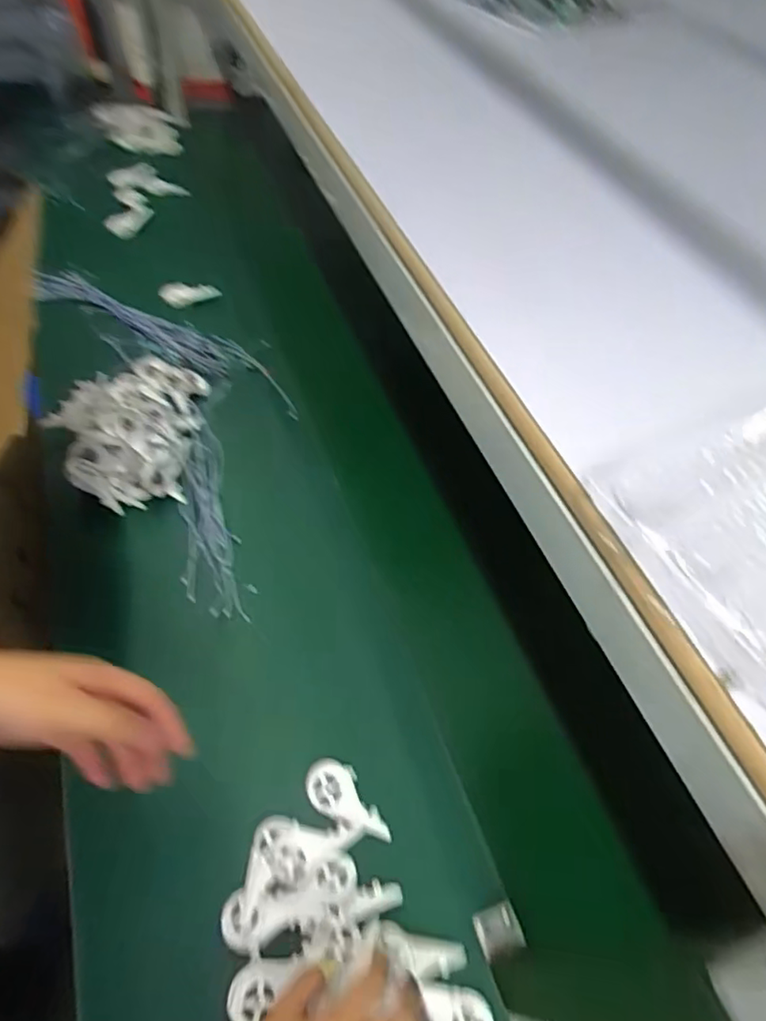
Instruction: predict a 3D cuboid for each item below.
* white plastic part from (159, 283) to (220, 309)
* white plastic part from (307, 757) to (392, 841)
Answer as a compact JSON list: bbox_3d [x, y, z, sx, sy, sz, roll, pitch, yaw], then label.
[{"bbox_3d":[-0.341,-0.381,1.068,0.099,0.045,0.023,-7,55,-9],"label":"white plastic part"},{"bbox_3d":[-0.033,0.295,0.622,0.098,0.015,0.047,21,55,11],"label":"white plastic part"}]

